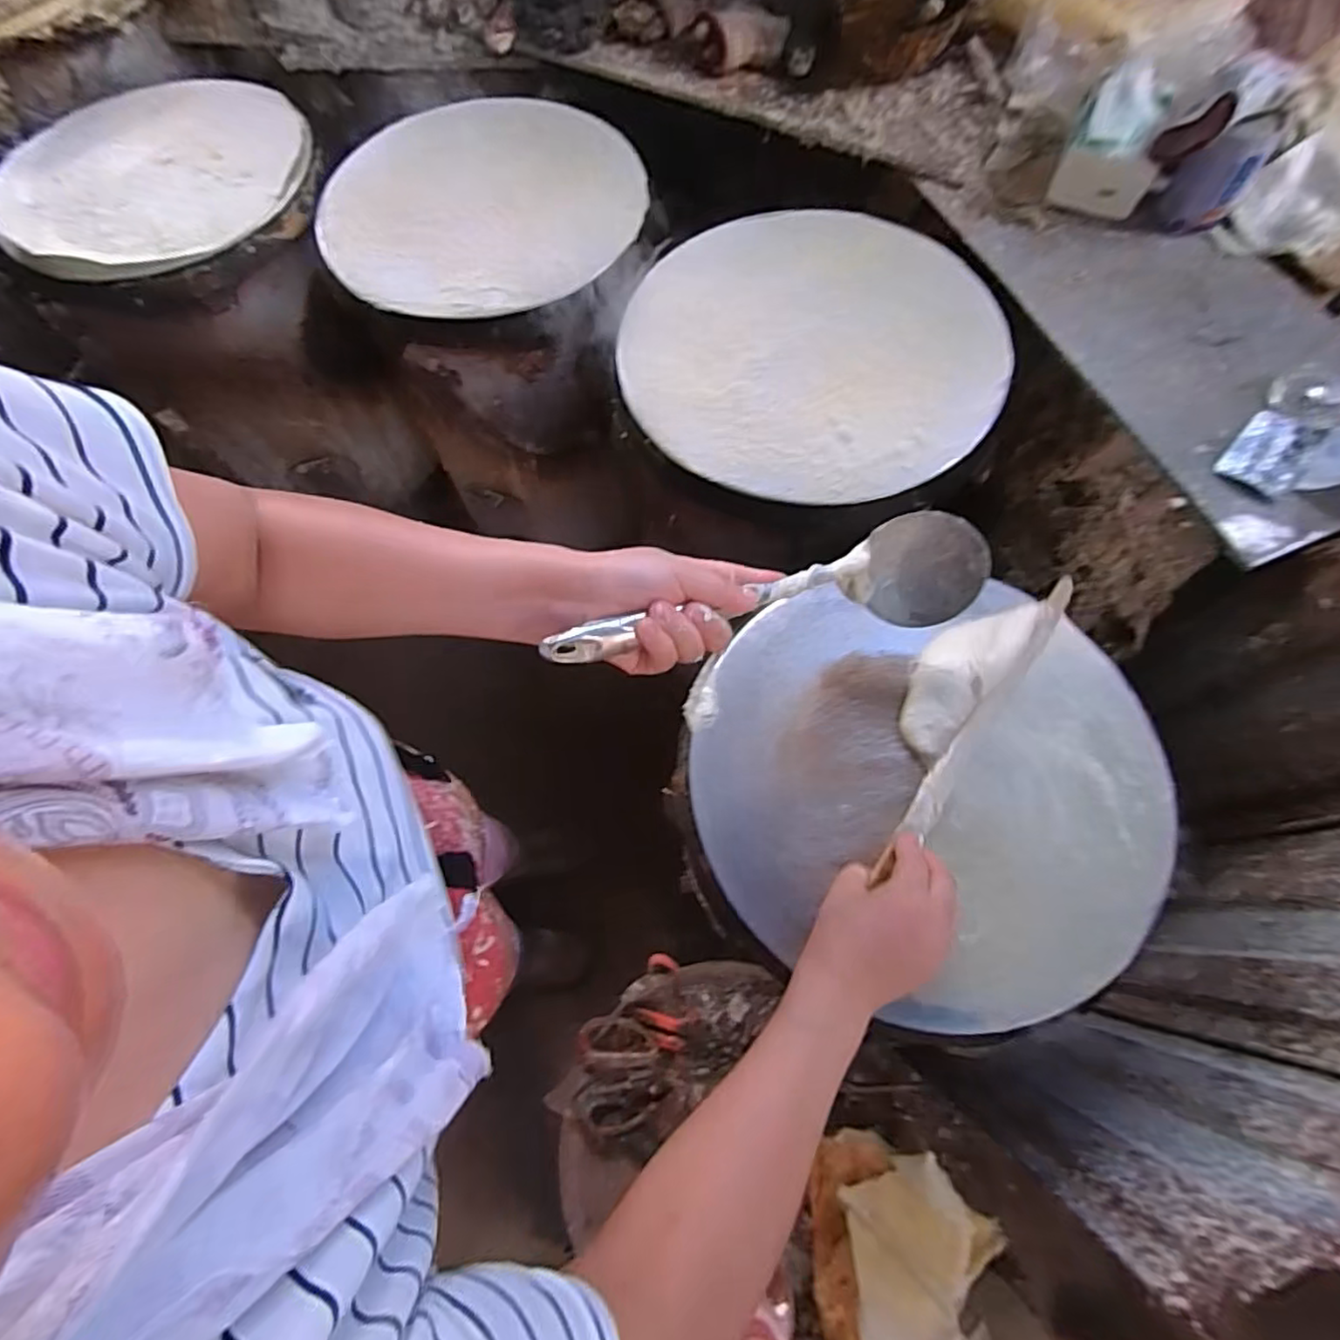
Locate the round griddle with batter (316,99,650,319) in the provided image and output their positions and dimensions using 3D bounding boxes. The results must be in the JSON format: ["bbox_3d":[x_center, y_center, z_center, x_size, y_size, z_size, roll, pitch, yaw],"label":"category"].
[{"bbox_3d":[-0.222,-0.550,0.760,0.372,0.020,0.371,0,69,1],"label":"round griddle with batter"}]

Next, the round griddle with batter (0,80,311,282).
[{"bbox_3d":[-0.632,-0.616,0.793,0.361,0.016,0.372,-36,73,-12],"label":"round griddle with batter"}]

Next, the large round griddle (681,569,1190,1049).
[{"bbox_3d":[0.202,0.092,0.516,0.361,0.030,0.333,0,69,1],"label":"large round griddle"}]

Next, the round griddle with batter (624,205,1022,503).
[{"bbox_3d":[0.144,-0.325,0.642,0.353,0.016,0.374,0,69,1],"label":"round griddle with batter"}]

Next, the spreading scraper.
[{"bbox_3d":[0.245,0.042,0.512,0.023,0.022,0.301,37,73,14],"label":"spreading scraper"}]

